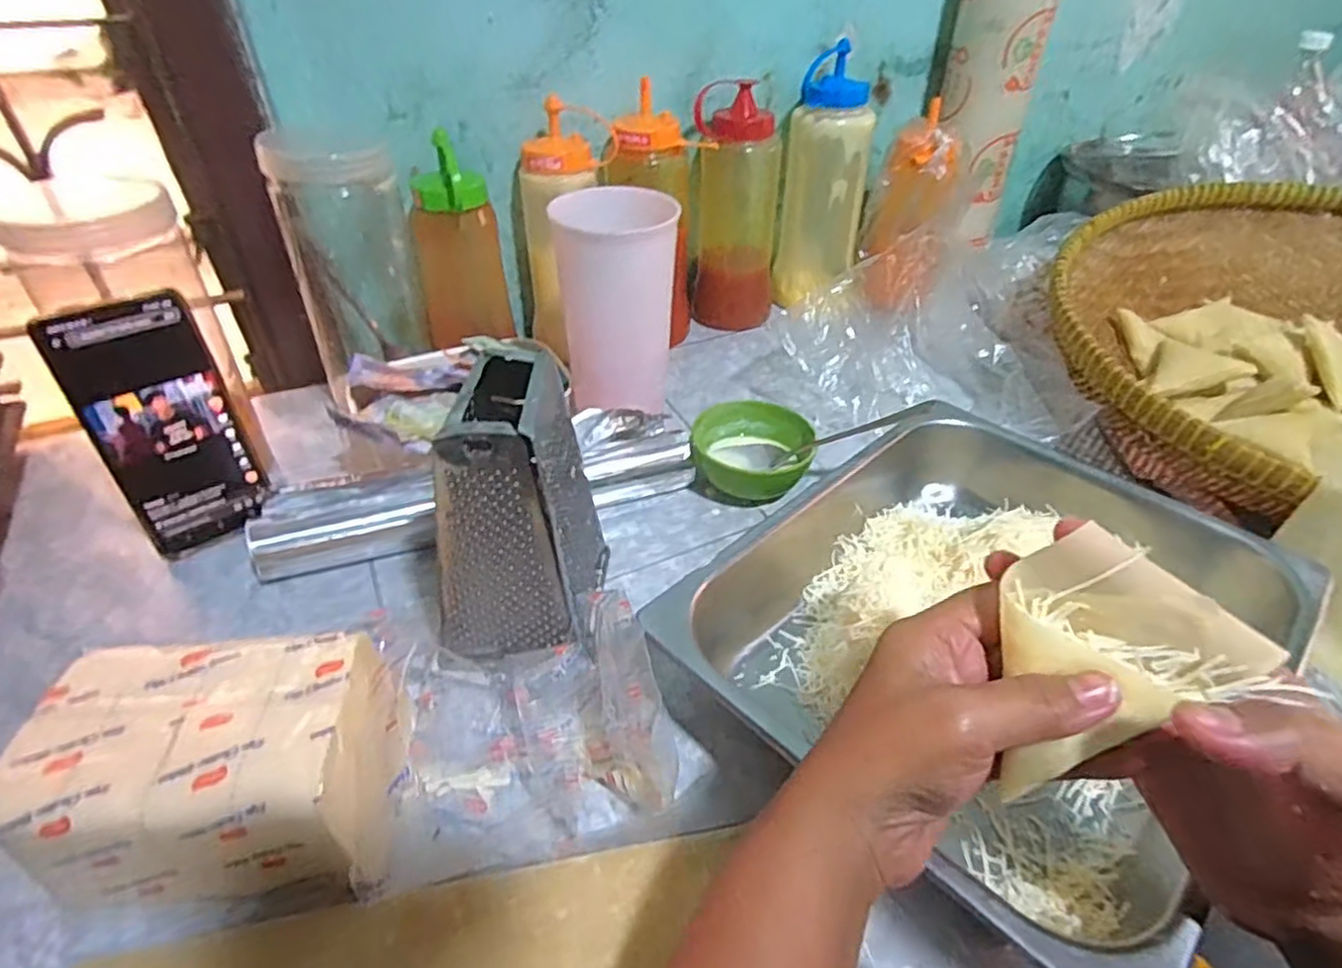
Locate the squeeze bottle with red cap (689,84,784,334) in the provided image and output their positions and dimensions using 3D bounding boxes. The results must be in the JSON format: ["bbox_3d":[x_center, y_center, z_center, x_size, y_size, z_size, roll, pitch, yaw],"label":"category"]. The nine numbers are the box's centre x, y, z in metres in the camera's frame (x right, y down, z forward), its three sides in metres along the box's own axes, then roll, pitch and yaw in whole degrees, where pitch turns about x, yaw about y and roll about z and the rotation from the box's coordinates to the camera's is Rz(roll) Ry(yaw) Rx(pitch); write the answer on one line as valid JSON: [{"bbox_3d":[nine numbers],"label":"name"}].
[{"bbox_3d":[0.069,-0.281,0.715,0.083,0.212,0.087,4,41,3],"label":"squeeze bottle with red cap"}]

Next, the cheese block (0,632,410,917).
[{"bbox_3d":[-0.201,0.128,0.316,0.146,0.065,0.104,-4,41,-6],"label":"cheese block"}]

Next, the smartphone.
[{"bbox_3d":[-0.318,-0.034,0.442,0.074,0.161,0.009,-28,37,-33],"label":"smartphone"}]

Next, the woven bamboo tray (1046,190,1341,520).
[{"bbox_3d":[0.538,-0.104,0.561,0.434,0.117,0.434,-12,42,-15],"label":"woven bamboo tray"}]

